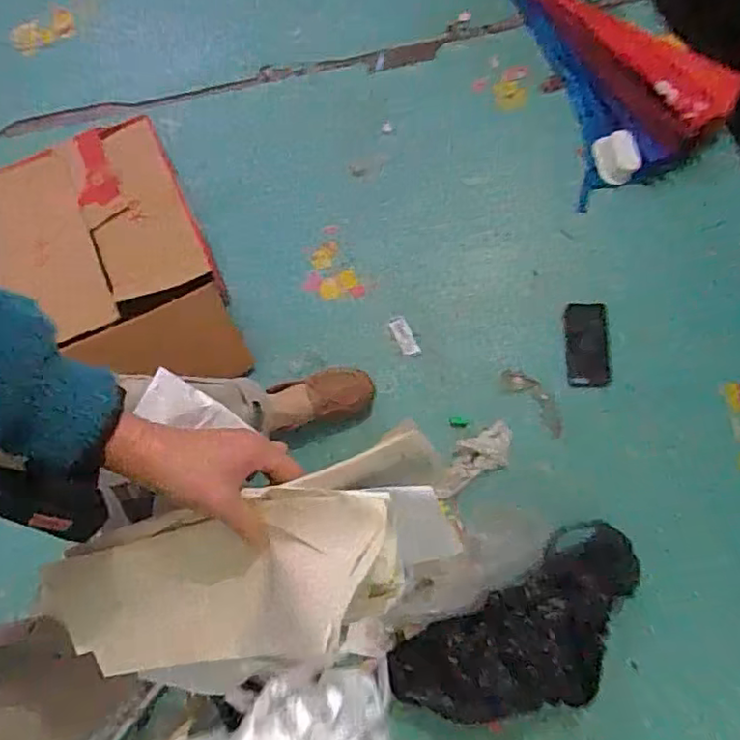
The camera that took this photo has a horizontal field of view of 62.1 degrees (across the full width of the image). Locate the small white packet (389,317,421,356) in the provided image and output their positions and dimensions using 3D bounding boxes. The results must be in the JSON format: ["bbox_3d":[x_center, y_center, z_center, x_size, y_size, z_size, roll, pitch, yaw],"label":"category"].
[{"bbox_3d":[0.064,-0.061,1.138,0.031,0.007,0.079,-24,78,-6],"label":"small white packet"}]

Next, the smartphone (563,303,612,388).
[{"bbox_3d":[0.386,-0.043,1.092,0.074,0.006,0.151,-2,79,10],"label":"smartphone"}]

